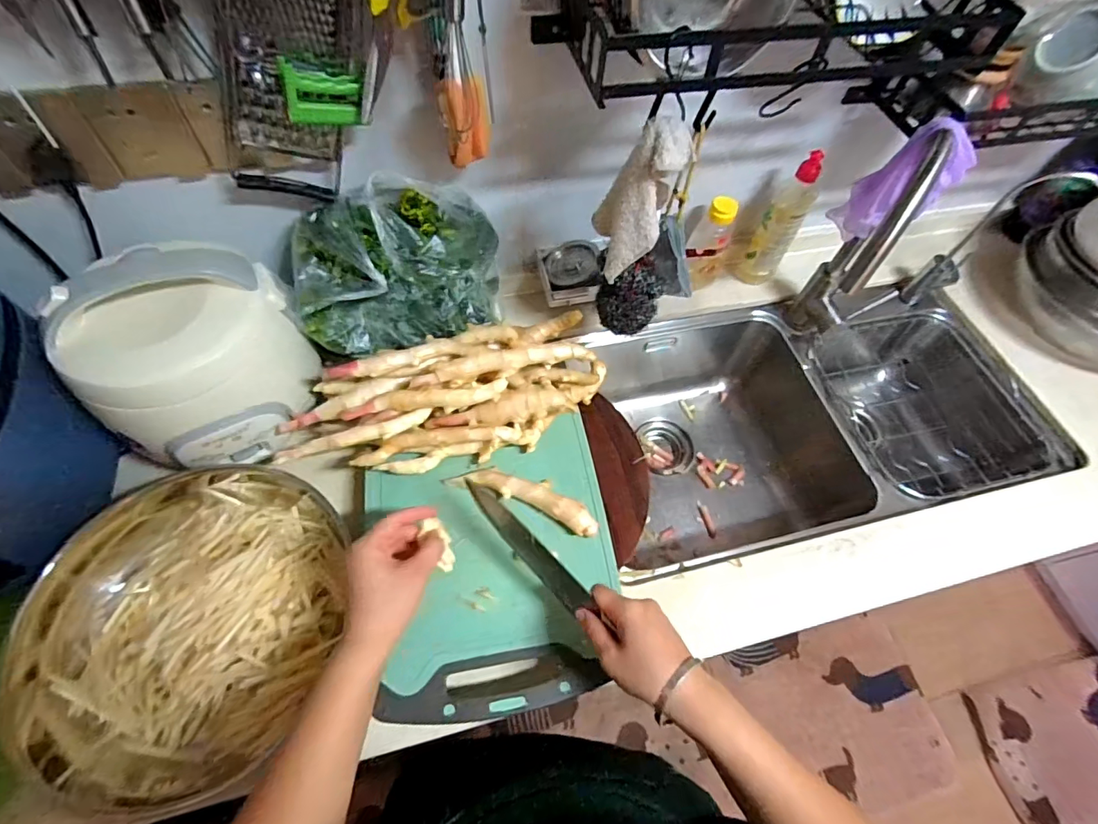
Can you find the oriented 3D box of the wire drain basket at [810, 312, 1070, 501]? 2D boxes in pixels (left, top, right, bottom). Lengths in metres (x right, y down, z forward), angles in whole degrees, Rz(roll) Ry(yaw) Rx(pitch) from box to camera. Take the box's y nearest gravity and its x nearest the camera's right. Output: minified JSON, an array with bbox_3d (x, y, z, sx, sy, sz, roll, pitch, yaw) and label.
[{"bbox_3d":[0.589,0.002,0.840,0.297,0.141,0.326,-11,61,-11],"label":"wire drain basket"}]

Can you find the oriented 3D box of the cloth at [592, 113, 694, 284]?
[{"bbox_3d":[0.095,-0.222,0.525,0.073,0.152,0.054,1,59,-4],"label":"cloth"}]

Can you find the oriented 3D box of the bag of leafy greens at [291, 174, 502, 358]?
[{"bbox_3d":[-0.186,-0.182,0.639,0.267,0.138,0.154,-20,63,-16],"label":"bag of leafy greens"}]

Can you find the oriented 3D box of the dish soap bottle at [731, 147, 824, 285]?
[{"bbox_3d":[0.354,-0.294,0.779,0.071,0.208,0.048,26,61,11],"label":"dish soap bottle"}]

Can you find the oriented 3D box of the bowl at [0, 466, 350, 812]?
[{"bbox_3d":[-0.369,0.210,0.528,0.289,0.090,0.327,-4,60,-7],"label":"bowl"}]

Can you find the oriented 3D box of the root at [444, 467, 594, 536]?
[{"bbox_3d":[-0.028,0.097,0.580,0.179,0.027,0.039,22,60,9],"label":"root"}]

